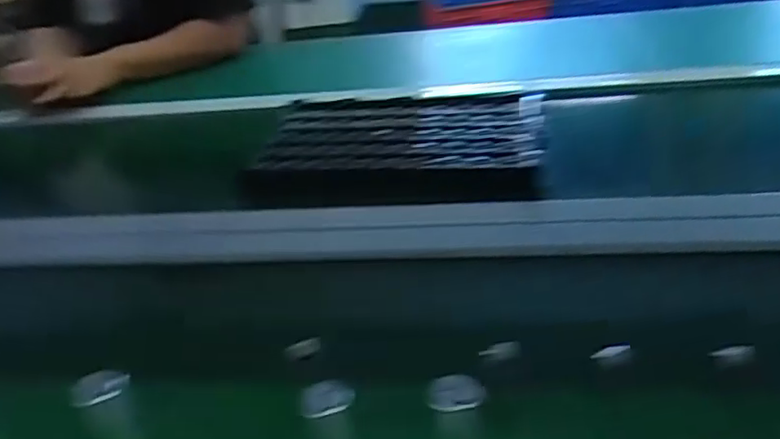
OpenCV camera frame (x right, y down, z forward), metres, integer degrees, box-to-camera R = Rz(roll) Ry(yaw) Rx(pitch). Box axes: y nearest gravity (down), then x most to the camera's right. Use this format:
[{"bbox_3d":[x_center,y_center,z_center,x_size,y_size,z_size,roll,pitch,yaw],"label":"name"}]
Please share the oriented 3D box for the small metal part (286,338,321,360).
[{"bbox_3d":[-0.072,0.109,0.536,0.031,0.010,0.010,-18,37,-14],"label":"small metal part"}]

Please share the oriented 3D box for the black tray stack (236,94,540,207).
[{"bbox_3d":[0.017,-0.098,0.836,0.360,0.051,0.234,-5,36,3],"label":"black tray stack"}]

